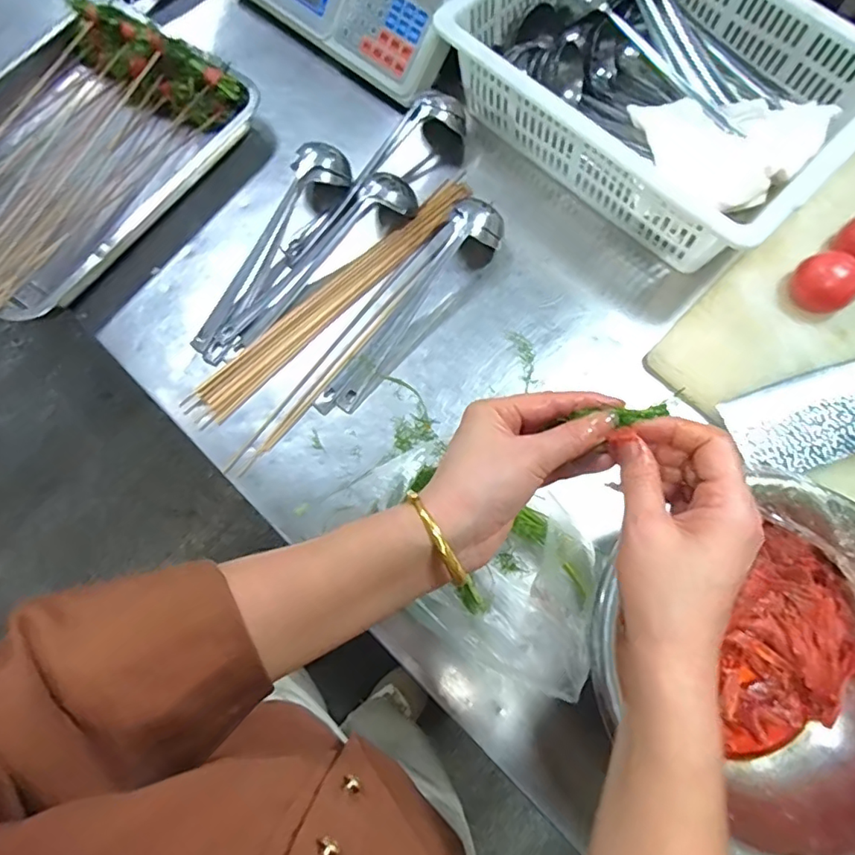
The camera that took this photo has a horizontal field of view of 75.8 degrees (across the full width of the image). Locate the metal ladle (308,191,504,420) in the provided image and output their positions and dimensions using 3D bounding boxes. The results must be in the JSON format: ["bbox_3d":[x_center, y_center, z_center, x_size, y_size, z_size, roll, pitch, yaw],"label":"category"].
[{"bbox_3d":[-0.017,-0.130,0.593,0.060,0.051,0.288,36,76,11],"label":"metal ladle"}]

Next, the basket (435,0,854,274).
[{"bbox_3d":[0.263,-0.399,0.634,0.302,0.106,0.422,-43,77,-12],"label":"basket"}]

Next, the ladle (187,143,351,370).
[{"bbox_3d":[-0.172,-0.200,0.608,0.062,0.050,0.280,26,74,8],"label":"ladle"}]

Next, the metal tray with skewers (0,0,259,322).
[{"bbox_3d":[-0.427,-0.314,0.639,0.284,0.079,0.390,32,75,10],"label":"metal tray with skewers"}]

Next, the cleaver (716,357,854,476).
[{"bbox_3d":[0.452,-0.028,0.556,0.288,0.022,0.092,-17,73,-6],"label":"cleaver"}]

